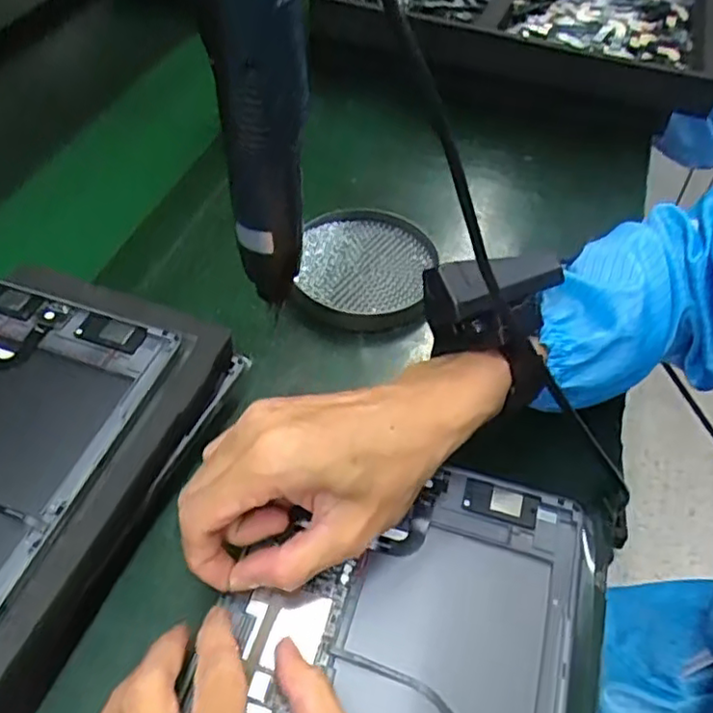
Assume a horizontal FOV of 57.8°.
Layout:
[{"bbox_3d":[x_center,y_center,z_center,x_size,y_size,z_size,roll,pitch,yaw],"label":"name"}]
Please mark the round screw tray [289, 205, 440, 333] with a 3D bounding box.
[{"bbox_3d":[0.007,-0.066,0.493,0.099,0.034,0.115,4,50,3],"label":"round screw tray"}]

